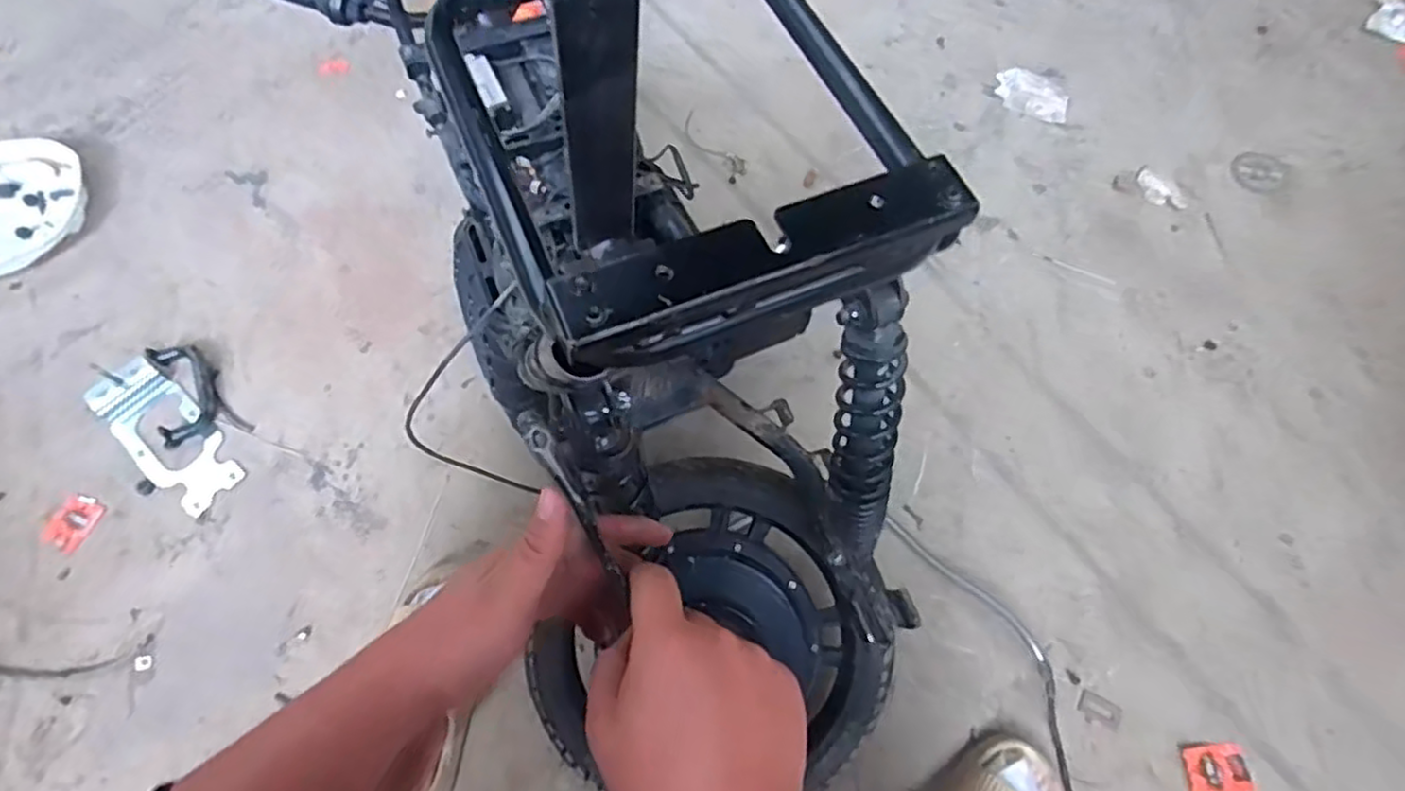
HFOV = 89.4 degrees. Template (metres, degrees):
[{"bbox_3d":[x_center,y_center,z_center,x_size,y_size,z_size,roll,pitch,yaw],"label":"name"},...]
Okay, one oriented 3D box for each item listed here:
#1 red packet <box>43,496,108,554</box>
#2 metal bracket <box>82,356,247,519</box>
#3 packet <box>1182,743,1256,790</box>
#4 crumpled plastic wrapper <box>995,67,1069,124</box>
[{"bbox_3d":[-0.842,0.170,0.948,0.063,0.005,0.071,17,68,9],"label":"red packet"},{"bbox_3d":[-0.754,0.055,0.993,0.259,0.028,0.106,39,73,16],"label":"metal bracket"},{"bbox_3d":[0.578,0.419,0.790,0.073,0.015,0.055,-2,66,1],"label":"packet"},{"bbox_3d":[0.572,-0.522,1.229,0.131,0.011,0.101,30,70,14],"label":"crumpled plastic wrapper"}]

